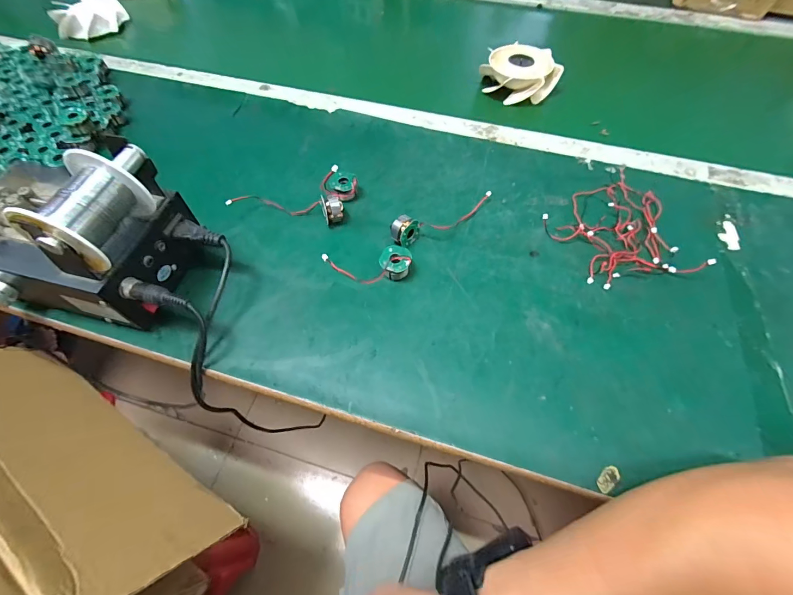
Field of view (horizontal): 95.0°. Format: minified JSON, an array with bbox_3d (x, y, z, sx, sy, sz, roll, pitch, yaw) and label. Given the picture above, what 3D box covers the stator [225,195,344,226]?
[{"bbox_3d":[-0.131,-0.114,0.417,0.149,0.033,0.027,14,61,8],"label":"stator"}]

